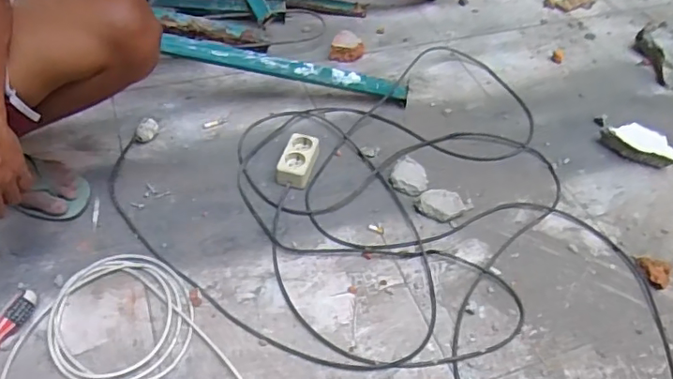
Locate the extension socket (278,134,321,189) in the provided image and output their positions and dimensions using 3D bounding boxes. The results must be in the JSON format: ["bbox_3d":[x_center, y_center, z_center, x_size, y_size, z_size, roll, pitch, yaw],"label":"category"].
[{"bbox_3d":[-0.071,-0.055,1.009,0.063,0.036,0.113,14,50,5],"label":"extension socket"}]

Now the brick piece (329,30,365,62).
[{"bbox_3d":[0.026,-0.335,1.255,0.079,0.040,0.073,9,50,1],"label":"brick piece"}]

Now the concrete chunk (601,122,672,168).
[{"bbox_3d":[0.625,-0.092,1.109,0.143,0.054,0.064,16,50,7],"label":"concrete chunk"}]

